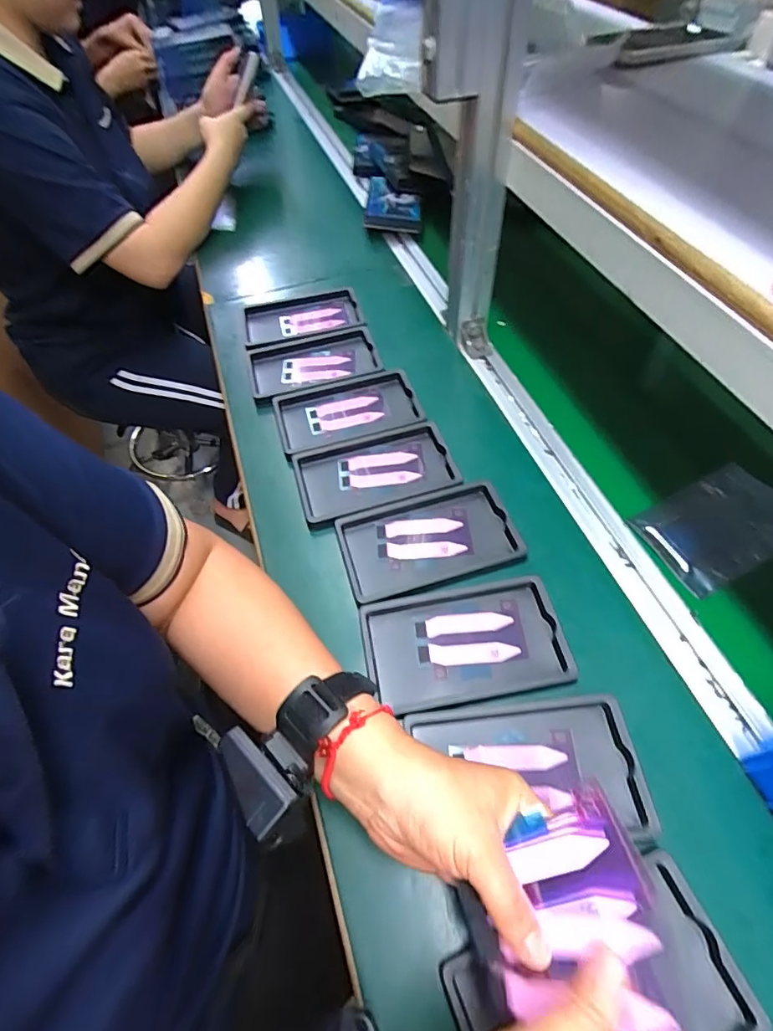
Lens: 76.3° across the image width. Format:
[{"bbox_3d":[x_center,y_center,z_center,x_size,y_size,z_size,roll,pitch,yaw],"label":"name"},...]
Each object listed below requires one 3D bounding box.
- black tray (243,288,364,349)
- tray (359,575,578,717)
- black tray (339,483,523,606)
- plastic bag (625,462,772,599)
[{"bbox_3d":[-0.114,-0.266,0.667,0.155,0.021,0.094,-12,57,-7],"label":"black tray"},{"bbox_3d":[0.064,0.103,0.403,0.158,0.014,0.095,-9,56,-5],"label":"tray"},{"bbox_3d":[0.038,0.022,0.461,0.157,0.015,0.094,-14,57,-8],"label":"black tray"},{"bbox_3d":[0.318,0.008,0.468,0.149,0.025,0.090,-24,59,-14],"label":"plastic bag"}]

